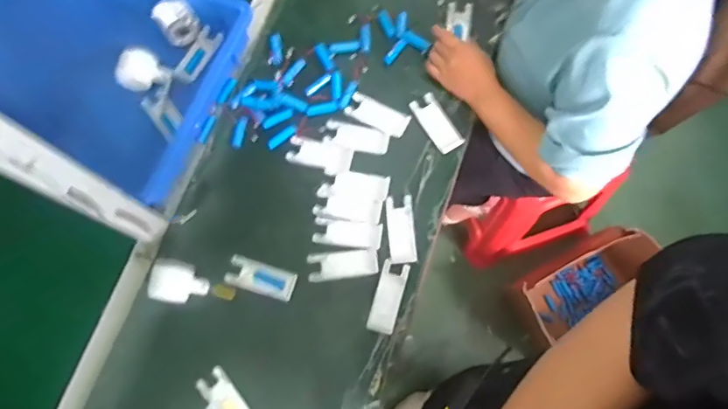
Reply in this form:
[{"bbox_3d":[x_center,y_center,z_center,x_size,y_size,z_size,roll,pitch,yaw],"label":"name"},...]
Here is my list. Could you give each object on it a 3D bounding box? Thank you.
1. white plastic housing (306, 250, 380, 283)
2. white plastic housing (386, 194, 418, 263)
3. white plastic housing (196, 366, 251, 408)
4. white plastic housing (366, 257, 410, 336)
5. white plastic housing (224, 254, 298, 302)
[{"bbox_3d":[-0.032,0.092,0.774,0.106,0.009,0.041,-7,76,0],"label":"white plastic housing"},{"bbox_3d":[0.059,0.038,0.791,0.039,0.008,0.105,-4,76,1],"label":"white plastic housing"},{"bbox_3d":[-0.196,0.292,0.736,0.040,0.017,0.108,-36,77,-7],"label":"white plastic housing"},{"bbox_3d":[0.036,0.139,0.763,0.040,0.014,0.106,15,77,5],"label":"white plastic housing"},{"bbox_3d":[-0.157,0.113,0.779,0.105,0.018,0.043,17,77,6],"label":"white plastic housing"}]

